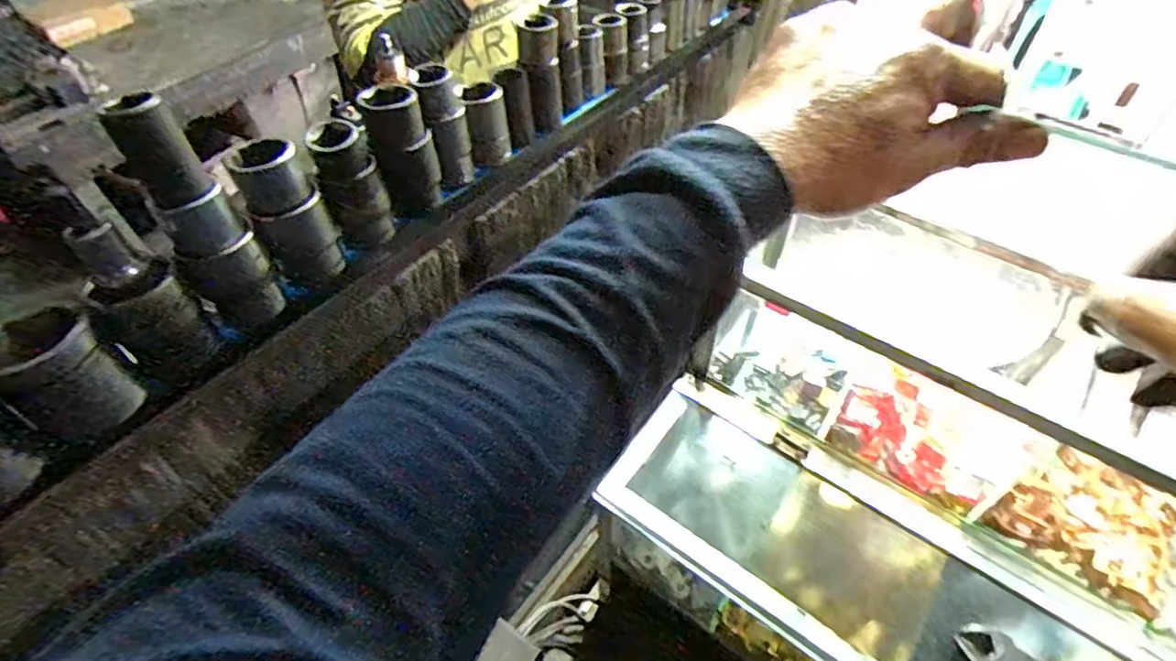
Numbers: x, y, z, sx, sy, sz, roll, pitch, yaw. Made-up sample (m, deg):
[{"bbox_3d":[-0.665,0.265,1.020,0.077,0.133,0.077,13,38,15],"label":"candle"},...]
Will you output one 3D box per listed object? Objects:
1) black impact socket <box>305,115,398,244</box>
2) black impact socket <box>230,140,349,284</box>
[{"bbox_3d":[-0.105,-0.064,0.278,0.024,0.054,0.025,-18,52,-15],"label":"black impact socket"},{"bbox_3d":[-0.124,-0.048,0.259,0.026,0.063,0.022,-22,53,-18],"label":"black impact socket"}]

